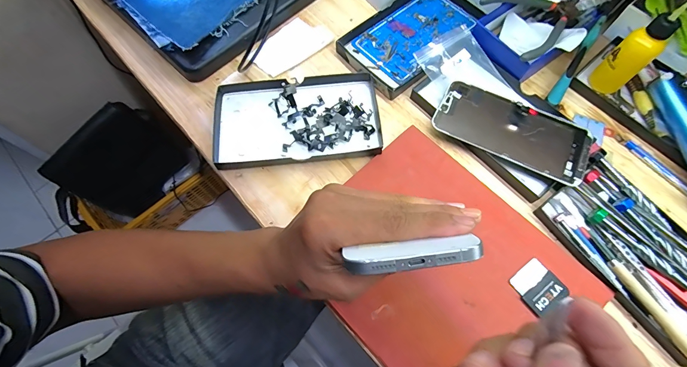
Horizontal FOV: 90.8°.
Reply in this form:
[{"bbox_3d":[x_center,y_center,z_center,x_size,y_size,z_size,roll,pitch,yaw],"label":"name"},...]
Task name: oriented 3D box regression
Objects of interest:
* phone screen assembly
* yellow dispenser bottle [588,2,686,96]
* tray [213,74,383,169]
[{"bbox_3d":[0.180,-0.058,0.363,0.155,0.005,0.073,27,69,11],"label":"phone screen assembly"},{"bbox_3d":[0.310,-0.141,0.351,0.029,0.117,0.035,-34,72,-13],"label":"yellow dispenser bottle"},{"bbox_3d":[-0.051,-0.073,0.375,0.176,0.018,0.104,-4,68,-2],"label":"tray"}]

